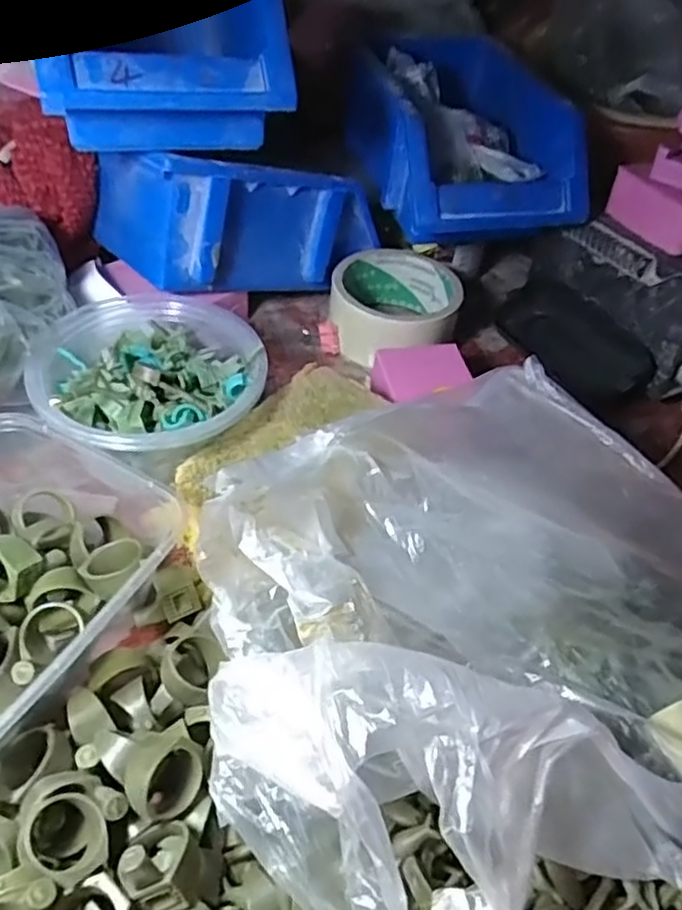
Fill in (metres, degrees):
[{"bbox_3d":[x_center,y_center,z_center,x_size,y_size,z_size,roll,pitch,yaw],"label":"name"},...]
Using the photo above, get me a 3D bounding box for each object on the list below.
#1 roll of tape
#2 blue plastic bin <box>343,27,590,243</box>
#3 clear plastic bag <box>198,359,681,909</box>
[{"bbox_3d":[0.037,-0.098,0.475,0.083,0.043,0.086,3,47,-4],"label":"roll of tape"},{"bbox_3d":[0.078,-0.229,0.486,0.118,0.066,0.196,-9,49,-15],"label":"blue plastic bin"},{"bbox_3d":[0.066,0.058,0.272,0.237,0.074,0.220,-8,49,-14],"label":"clear plastic bag"}]

